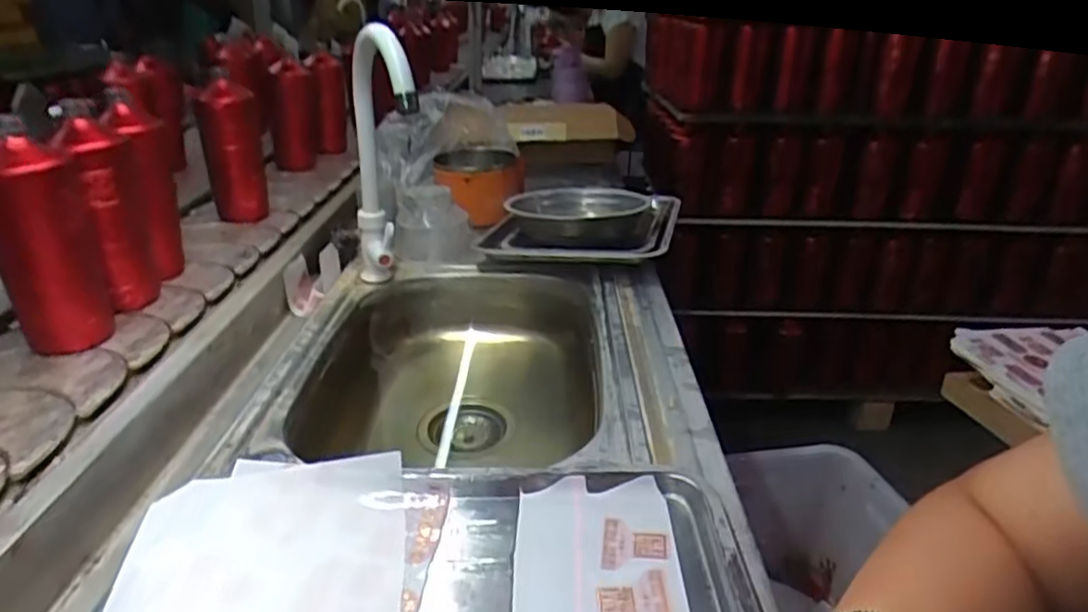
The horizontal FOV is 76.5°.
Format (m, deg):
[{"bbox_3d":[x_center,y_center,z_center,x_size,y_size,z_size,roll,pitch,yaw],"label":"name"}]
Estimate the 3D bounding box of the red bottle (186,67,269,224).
[{"bbox_3d":[-0.434,-0.214,0.963,0.089,0.184,0.061,-7,20,-30],"label":"red bottle"}]

